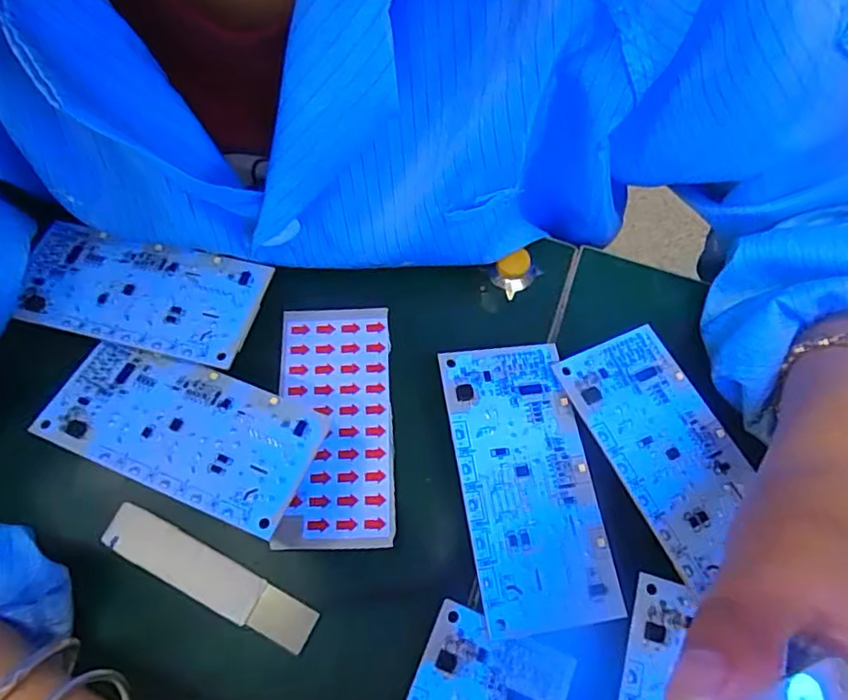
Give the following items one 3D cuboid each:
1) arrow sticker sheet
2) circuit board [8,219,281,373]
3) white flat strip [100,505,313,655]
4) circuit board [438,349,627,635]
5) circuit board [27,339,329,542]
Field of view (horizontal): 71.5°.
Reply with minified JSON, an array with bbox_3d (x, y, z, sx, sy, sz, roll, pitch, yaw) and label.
[{"bbox_3d":[-0.041,0.032,0.268,0.051,0.004,0.109,-2,69,-1],"label":"arrow sticker sheet"},{"bbox_3d":[-0.132,-0.027,0.270,0.111,0.004,0.054,12,63,6],"label":"circuit board"},{"bbox_3d":[-0.090,0.094,0.245,0.095,0.006,0.021,28,74,5],"label":"white flat strip"},{"bbox_3d":[0.042,0.052,0.243,0.054,0.004,0.114,-5,68,-11],"label":"circuit board"},{"bbox_3d":[-0.103,0.033,0.248,0.112,0.004,0.055,20,62,10],"label":"circuit board"}]

